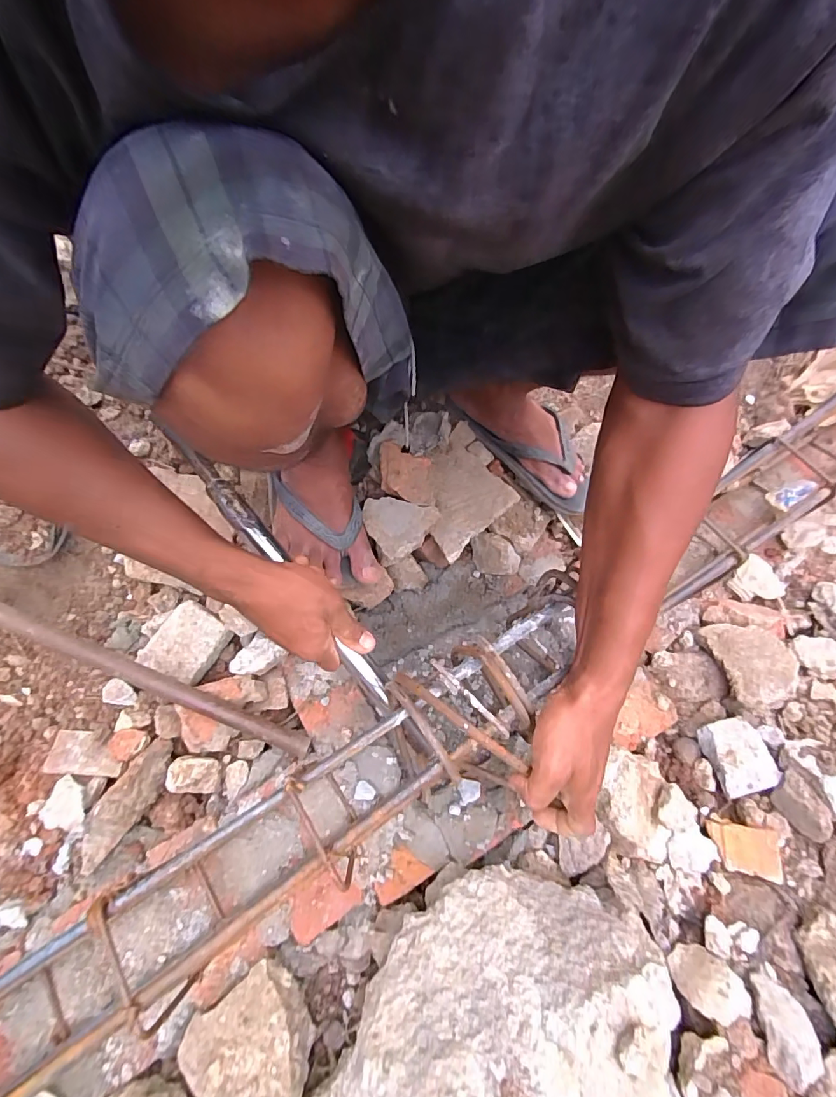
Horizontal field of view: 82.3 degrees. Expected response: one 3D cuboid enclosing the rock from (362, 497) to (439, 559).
[{"bbox_3d":[-0.027,-0.025,0.598,0.089,0.031,0.067,13,65,3],"label":"rock"}]

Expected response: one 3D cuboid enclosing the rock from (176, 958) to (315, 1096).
[{"bbox_3d":[-0.145,0.449,0.421,0.100,0.045,0.108,1,65,-3],"label":"rock"}]

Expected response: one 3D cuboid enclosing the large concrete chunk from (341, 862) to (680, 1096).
[{"bbox_3d":[0.075,0.376,0.372,0.255,0.114,0.179,-31,70,-16],"label":"large concrete chunk"}]

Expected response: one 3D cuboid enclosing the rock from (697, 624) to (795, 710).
[{"bbox_3d":[0.411,0.143,0.583,0.078,0.077,0.116,8,64,1],"label":"rock"}]

